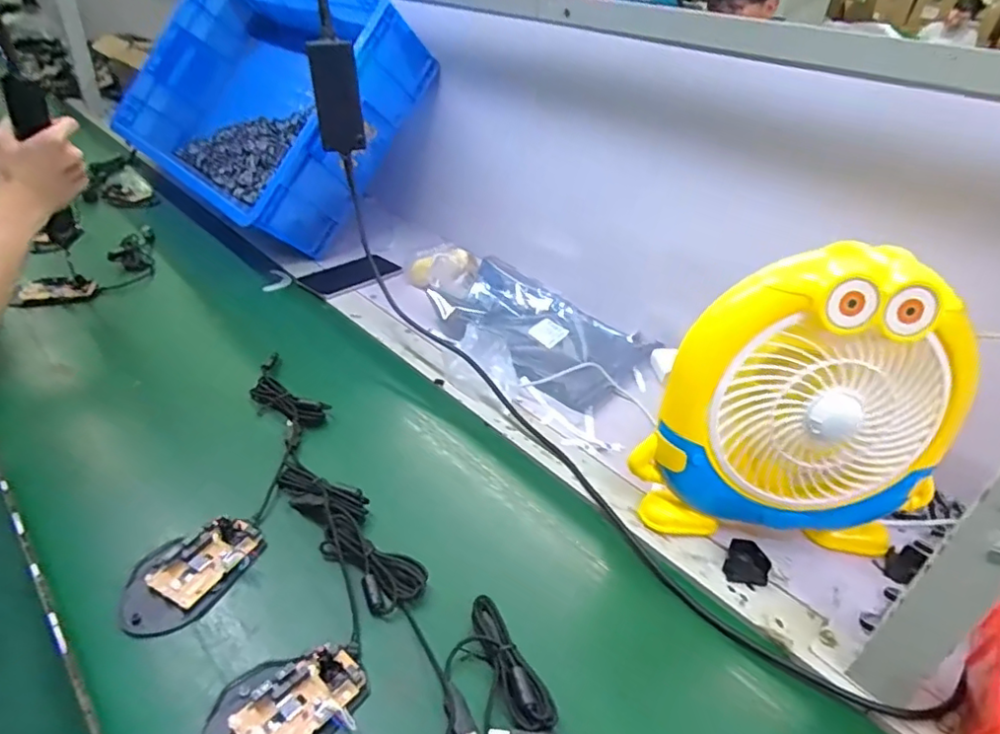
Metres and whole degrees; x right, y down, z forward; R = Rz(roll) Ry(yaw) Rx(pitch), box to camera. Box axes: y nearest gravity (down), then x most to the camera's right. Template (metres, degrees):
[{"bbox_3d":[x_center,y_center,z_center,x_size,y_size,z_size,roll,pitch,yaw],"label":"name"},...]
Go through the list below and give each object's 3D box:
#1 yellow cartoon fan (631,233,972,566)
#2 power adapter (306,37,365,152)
[{"bbox_3d":[0.257,0.039,0.494,0.237,0.266,0.064,6,34,0],"label":"yellow cartoon fan"},{"bbox_3d":[-0.186,-0.308,0.672,0.056,0.114,0.031,-9,37,-19],"label":"power adapter"}]

